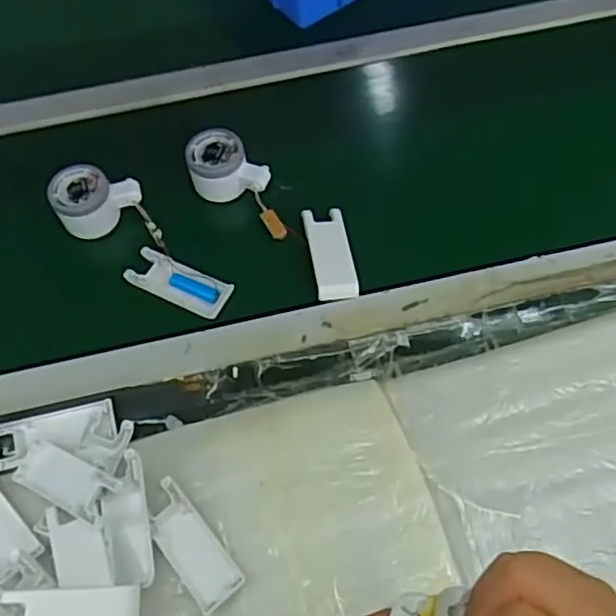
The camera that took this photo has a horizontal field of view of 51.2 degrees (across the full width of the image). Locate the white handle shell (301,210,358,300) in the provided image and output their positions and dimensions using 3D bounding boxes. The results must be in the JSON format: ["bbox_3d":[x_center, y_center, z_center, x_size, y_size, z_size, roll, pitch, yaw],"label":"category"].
[{"bbox_3d":[0.023,-0.053,0.633,0.039,0.019,0.102,-9,59,-2],"label":"white handle shell"}]

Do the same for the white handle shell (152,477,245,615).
[{"bbox_3d":[-0.093,0.186,0.504,0.040,0.016,0.100,-37,67,-16],"label":"white handle shell"}]

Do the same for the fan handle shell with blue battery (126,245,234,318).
[{"bbox_3d":[-0.125,-0.023,0.625,0.102,0.014,0.040,24,66,14],"label":"fan handle shell with blue battery"}]

